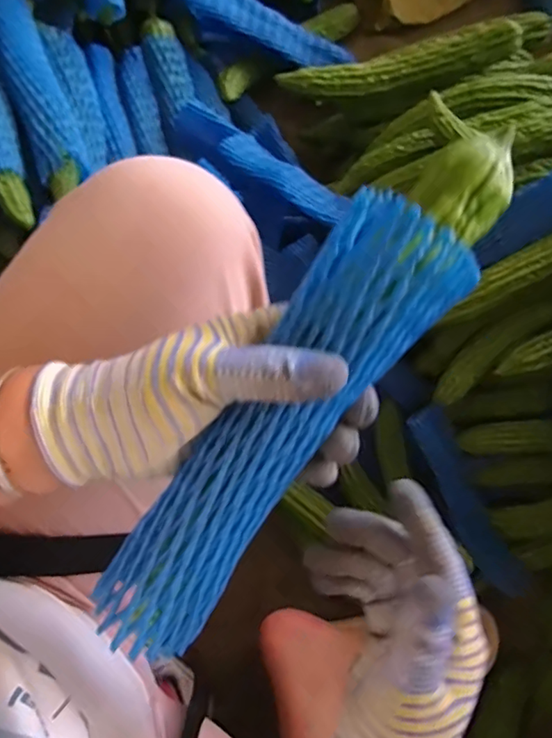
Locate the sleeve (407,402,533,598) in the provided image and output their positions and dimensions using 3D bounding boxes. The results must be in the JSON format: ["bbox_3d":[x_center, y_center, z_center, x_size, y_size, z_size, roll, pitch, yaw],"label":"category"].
[{"bbox_3d":[0.221,0.154,0.613,0.049,0.029,0.259,-31,101,-7],"label":"sleeve"}]

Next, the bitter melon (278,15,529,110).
[{"bbox_3d":[0.149,-0.363,0.657,0.284,0.063,0.045,-7,77,-1],"label":"bitter melon"}]

